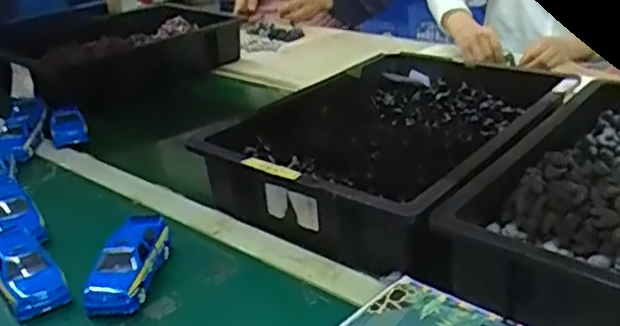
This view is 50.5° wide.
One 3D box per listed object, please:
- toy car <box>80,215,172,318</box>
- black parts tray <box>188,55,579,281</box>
[{"bbox_3d":[-0.177,0.099,0.650,0.053,0.039,0.125,2,25,11],"label":"toy car"},{"bbox_3d":[0.112,-0.028,0.837,0.313,0.094,0.433,15,30,35],"label":"black parts tray"}]

